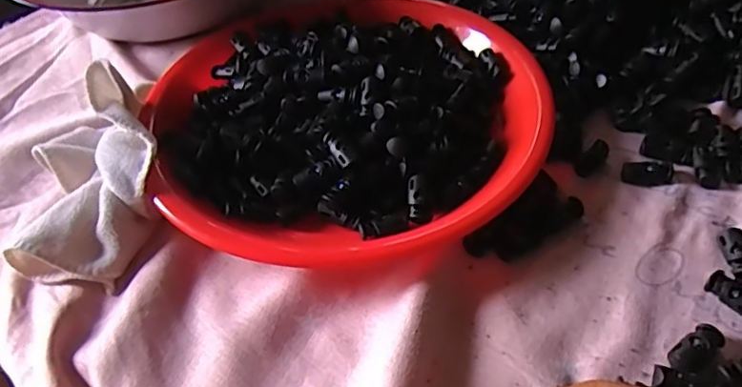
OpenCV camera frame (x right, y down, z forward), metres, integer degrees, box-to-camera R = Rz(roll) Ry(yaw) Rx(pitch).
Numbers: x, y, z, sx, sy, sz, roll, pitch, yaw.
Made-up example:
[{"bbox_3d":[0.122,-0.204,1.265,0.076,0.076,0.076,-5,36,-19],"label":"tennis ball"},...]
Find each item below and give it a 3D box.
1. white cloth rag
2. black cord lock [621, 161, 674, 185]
[{"bbox_3d":[-0.167,-0.012,0.342,0.084,0.053,0.124,-11,48,-4],"label":"white cloth rag"},{"bbox_3d":[0.166,-0.013,0.348,0.027,0.011,0.015,10,50,14],"label":"black cord lock"}]

